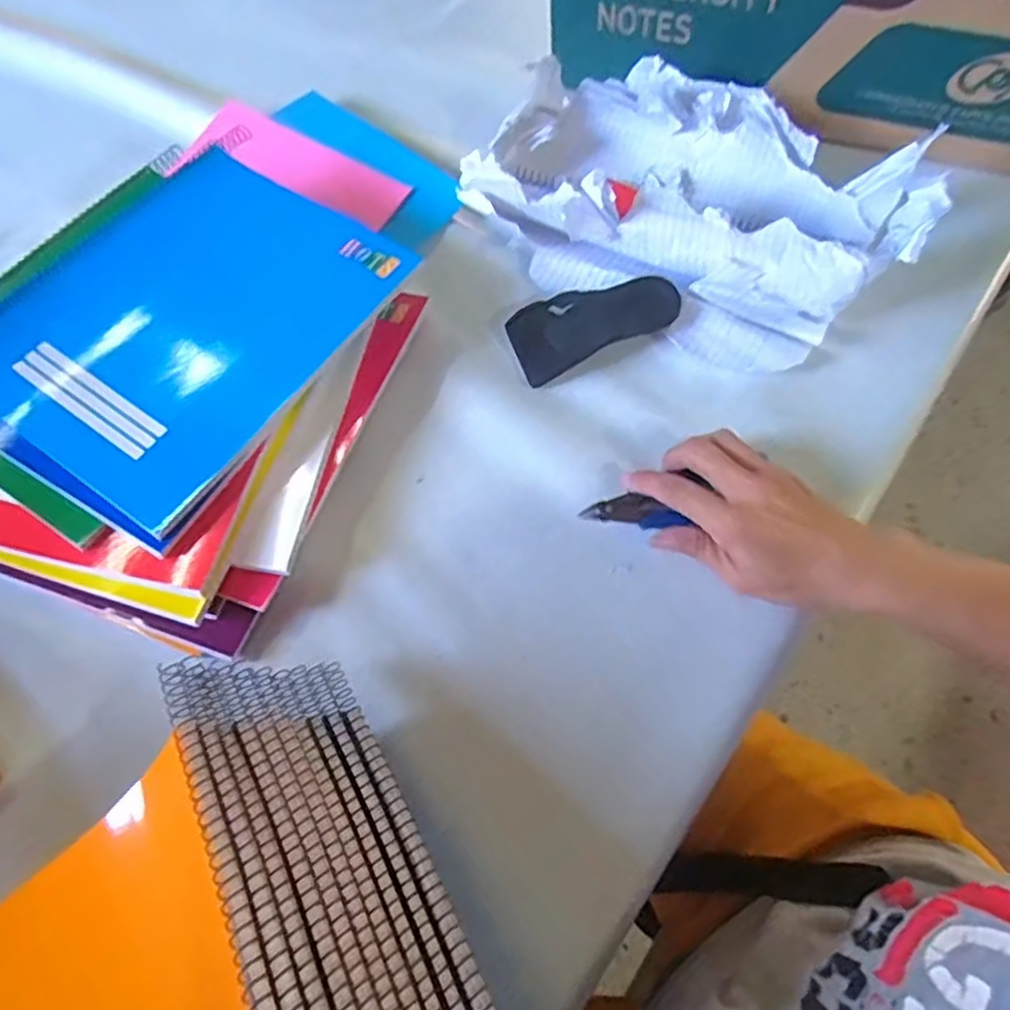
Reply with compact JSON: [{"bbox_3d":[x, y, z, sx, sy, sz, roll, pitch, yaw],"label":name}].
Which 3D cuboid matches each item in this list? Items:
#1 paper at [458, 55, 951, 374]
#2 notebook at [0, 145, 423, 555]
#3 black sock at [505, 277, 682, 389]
[{"bbox_3d":[0.130,-0.225,0.501,0.302,0.081,0.187,33,71,15],"label":"paper"},{"bbox_3d":[-0.221,-0.125,0.460,0.214,0.013,0.257,31,70,11],"label":"notebook"},{"bbox_3d":[0.062,-0.134,0.491,0.117,0.008,0.055,-26,81,1],"label":"black sock"}]

